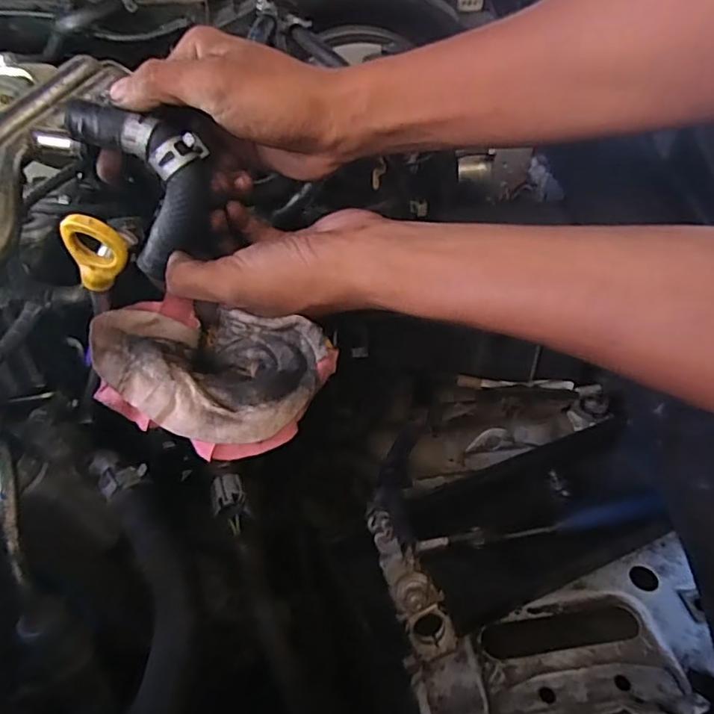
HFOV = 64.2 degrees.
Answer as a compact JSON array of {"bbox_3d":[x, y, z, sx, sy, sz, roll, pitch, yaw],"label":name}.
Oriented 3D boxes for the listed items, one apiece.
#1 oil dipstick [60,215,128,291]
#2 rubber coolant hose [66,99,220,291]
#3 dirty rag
[{"bbox_3d":[-0.131,-0.054,0.288,0.030,0.047,0.014,15,51,-3],"label":"oil dipstick"},{"bbox_3d":[-0.123,-0.104,0.346,0.054,0.091,0.054,29,48,32],"label":"rubber coolant hose"},{"bbox_3d":[-0.083,0.004,0.311,0.118,0.039,0.095,17,43,21],"label":"dirty rag"}]

